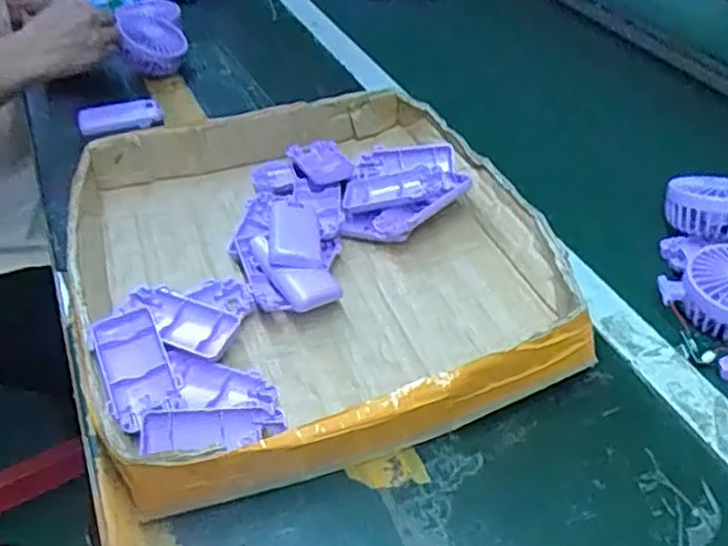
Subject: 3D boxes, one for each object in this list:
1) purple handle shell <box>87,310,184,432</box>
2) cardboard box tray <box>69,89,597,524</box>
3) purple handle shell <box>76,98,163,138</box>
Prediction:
[{"bbox_3d":[-0.162,0.066,0.497,0.046,0.022,0.091,-18,45,-20],"label":"purple handle shell"},{"bbox_3d":[-0.046,-0.027,0.600,0.376,0.061,0.414,-14,44,-16],"label":"cardboard box tray"},{"bbox_3d":[-0.289,-0.185,0.832,0.094,0.037,0.015,-13,43,-13],"label":"purple handle shell"}]

